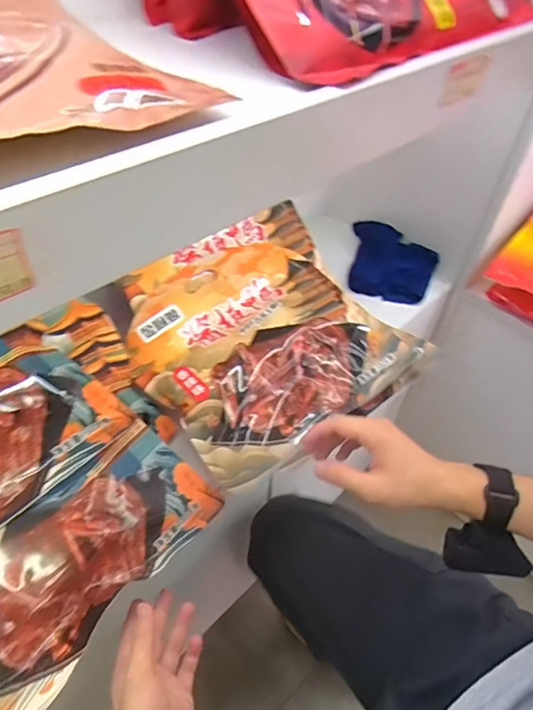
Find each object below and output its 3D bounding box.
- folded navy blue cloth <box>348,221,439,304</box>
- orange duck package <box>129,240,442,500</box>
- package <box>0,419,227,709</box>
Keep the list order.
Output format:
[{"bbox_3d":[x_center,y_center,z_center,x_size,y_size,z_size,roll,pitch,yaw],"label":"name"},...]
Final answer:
[{"bbox_3d":[0.238,-0.176,0.944,0.168,0.137,0.024,18,20,33],"label":"folded navy blue cloth"},{"bbox_3d":[0.005,-0.024,0.655,0.330,0.073,0.276,-30,56,-29],"label":"orange duck package"},{"bbox_3d":[-0.191,0.202,0.473,0.142,0.041,0.303,50,57,-3],"label":"package"}]

